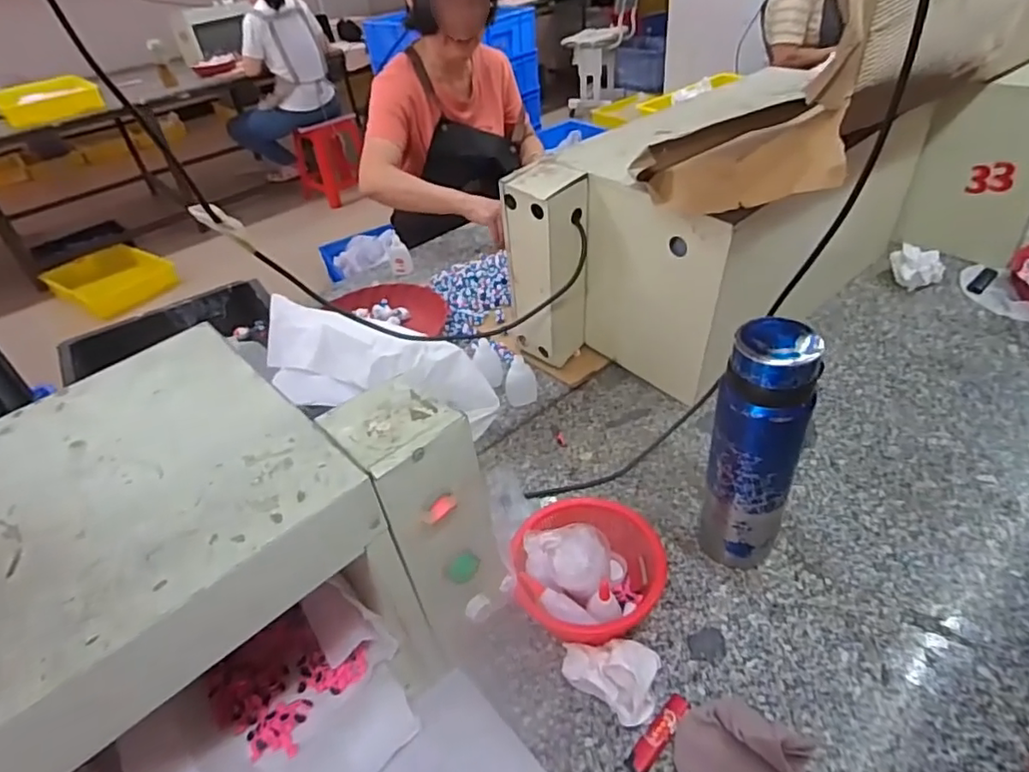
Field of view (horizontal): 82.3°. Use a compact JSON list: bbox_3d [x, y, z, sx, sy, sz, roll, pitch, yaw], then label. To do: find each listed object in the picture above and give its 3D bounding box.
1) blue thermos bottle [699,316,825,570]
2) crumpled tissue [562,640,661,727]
[{"bbox_3d":[0.227,0.068,0.561,0.076,0.269,0.063,14,44,25],"label":"blue thermos bottle"},{"bbox_3d":[0.085,0.258,0.530,0.083,0.049,0.061,7,41,17],"label":"crumpled tissue"}]

